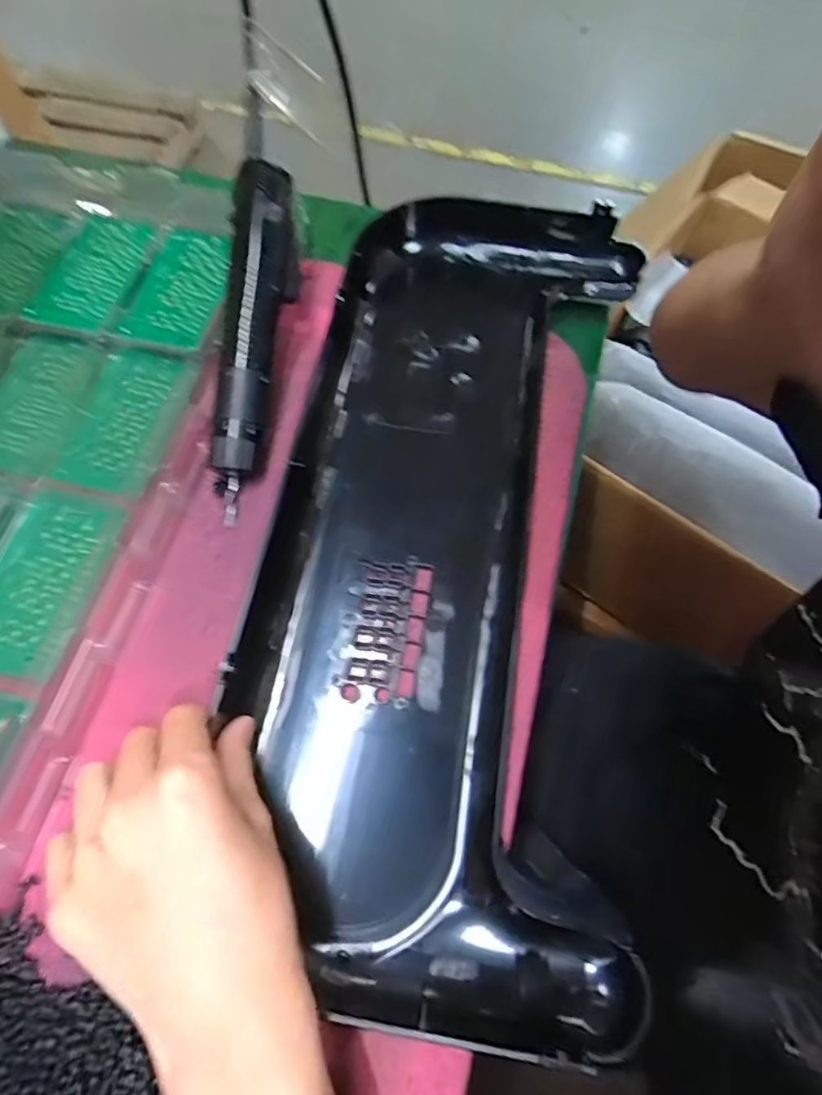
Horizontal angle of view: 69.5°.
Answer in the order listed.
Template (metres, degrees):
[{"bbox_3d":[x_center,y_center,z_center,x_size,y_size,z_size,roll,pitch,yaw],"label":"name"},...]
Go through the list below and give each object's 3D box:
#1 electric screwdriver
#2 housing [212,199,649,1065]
[{"bbox_3d":[-0.100,-0.132,0.376,0.035,0.031,0.217,6,88,0],"label":"electric screwdriver"},{"bbox_3d":[0.018,-0.019,0.353,0.207,0.052,0.488,6,66,0],"label":"housing"}]

